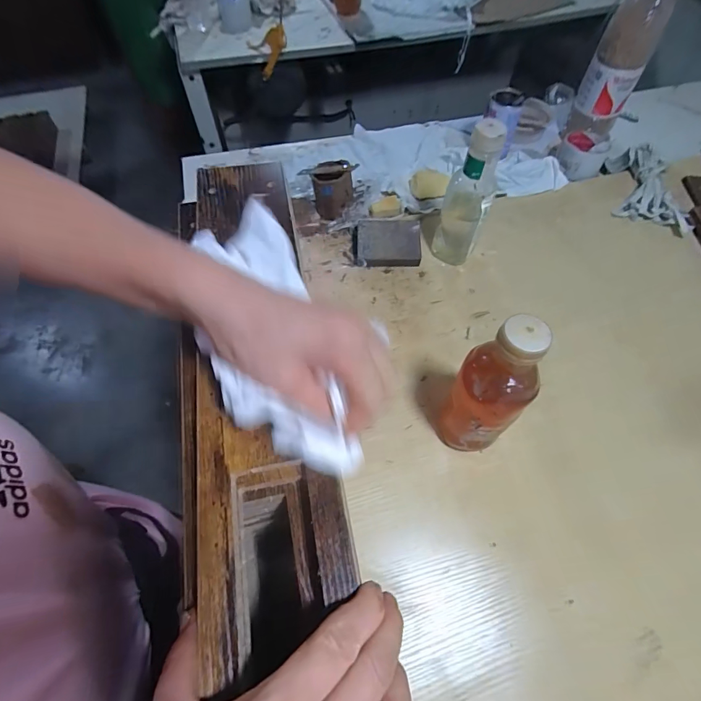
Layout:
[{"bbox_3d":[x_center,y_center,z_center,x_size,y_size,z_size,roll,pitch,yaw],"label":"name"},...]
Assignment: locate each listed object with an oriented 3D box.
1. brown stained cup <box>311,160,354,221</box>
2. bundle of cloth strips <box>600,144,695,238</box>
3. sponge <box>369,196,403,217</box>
[{"bbox_3d":[-0.030,-0.273,0.662,0.065,0.072,0.065,1,59,1],"label":"brown stained cup"},{"bbox_3d":[0.526,-0.299,0.697,0.118,0.031,0.206,8,60,5],"label":"bundle of cloth strips"},{"bbox_3d":[0.061,-0.247,0.675,0.054,0.018,0.031,-13,60,-7],"label":"sponge"}]

